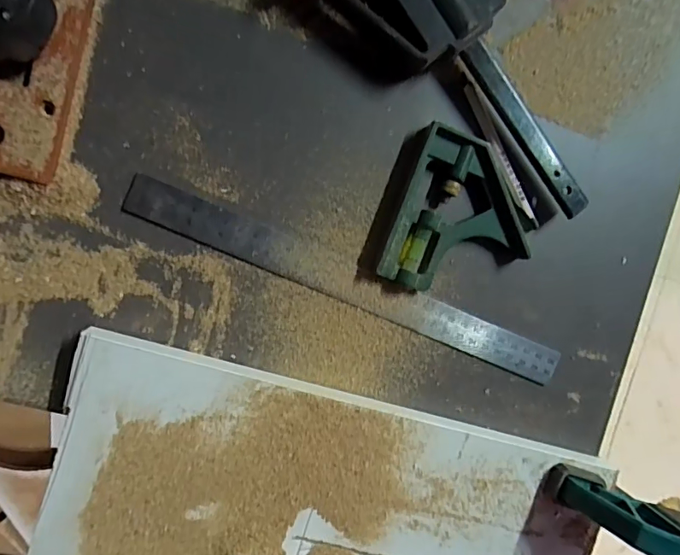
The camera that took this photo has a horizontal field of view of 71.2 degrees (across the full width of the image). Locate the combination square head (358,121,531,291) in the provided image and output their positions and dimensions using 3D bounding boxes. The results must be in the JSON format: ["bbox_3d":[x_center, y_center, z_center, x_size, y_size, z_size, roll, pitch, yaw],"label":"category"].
[{"bbox_3d":[0.075,-0.038,0.311,0.097,0.018,0.100,20,92,-9],"label":"combination square head"}]

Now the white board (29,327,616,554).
[{"bbox_3d":[-0.030,0.257,0.311,0.350,0.015,0.366,16,91,-8],"label":"white board"}]

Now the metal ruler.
[{"bbox_3d":[0.011,0.005,0.311,0.300,0.004,0.024,23,91,-10],"label":"metal ruler"}]

